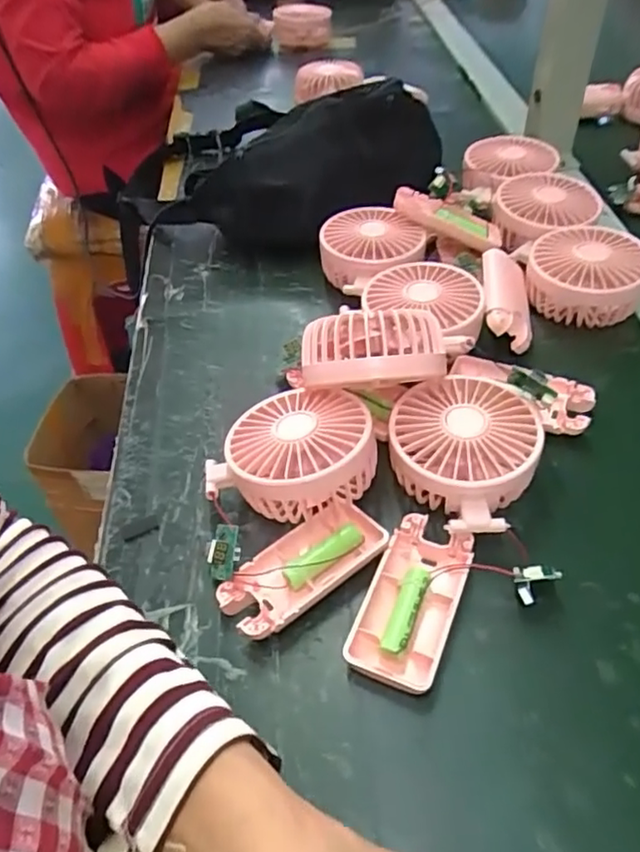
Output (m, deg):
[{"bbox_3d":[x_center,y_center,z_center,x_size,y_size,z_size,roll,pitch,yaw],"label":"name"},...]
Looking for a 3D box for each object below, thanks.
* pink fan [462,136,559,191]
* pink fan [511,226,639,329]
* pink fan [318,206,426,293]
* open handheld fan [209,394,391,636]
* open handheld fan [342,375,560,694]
[{"bbox_3d":[0.182,-0.248,0.598,0.083,0.031,0.074,-15,48,-8],"label":"pink fan"},{"bbox_3d":[0.205,-0.117,0.486,0.087,0.047,0.086,-1,48,5],"label":"pink fan"},{"bbox_3d":[0.041,-0.146,0.532,0.078,0.041,0.085,-3,48,3],"label":"pink fan"},{"bbox_3d":[-0.015,0.041,0.361,0.103,0.054,0.145,-9,48,-2],"label":"open handheld fan"},{"bbox_3d":[0.073,0.053,0.354,0.096,0.040,0.190,14,64,18],"label":"open handheld fan"}]

